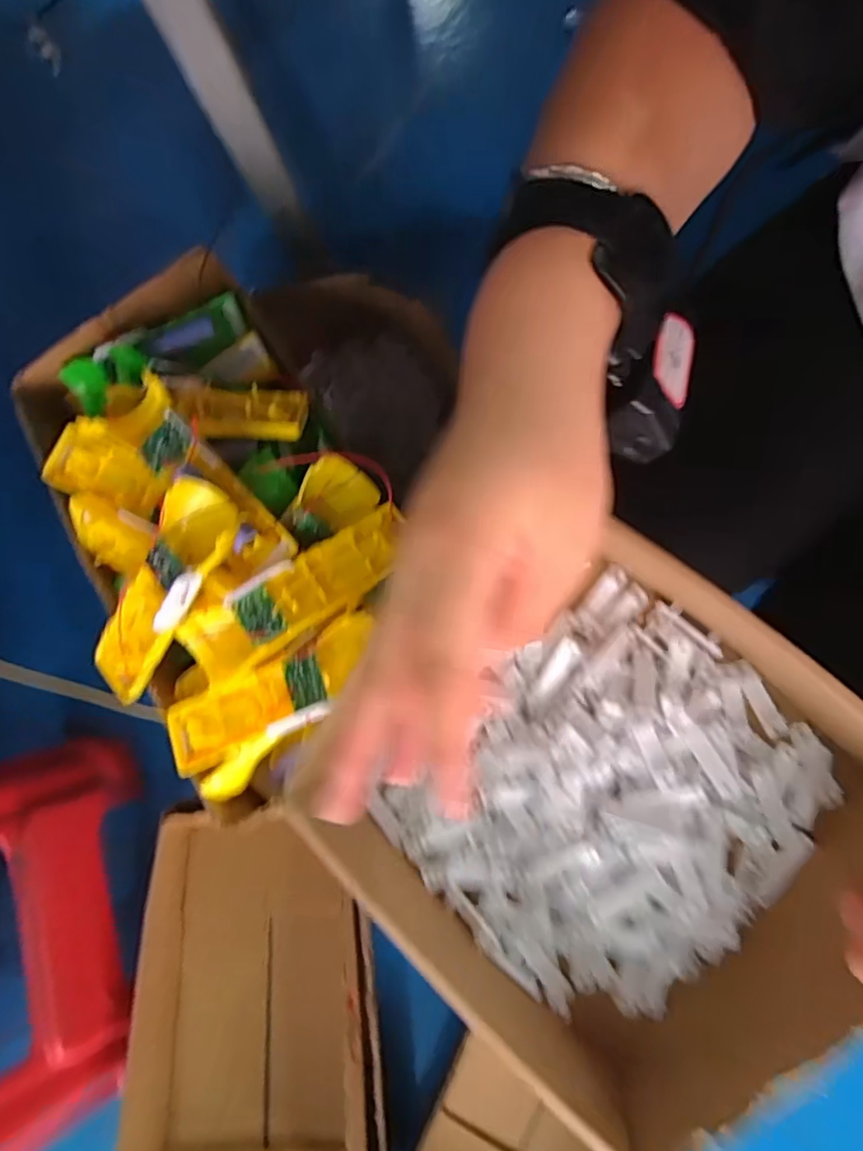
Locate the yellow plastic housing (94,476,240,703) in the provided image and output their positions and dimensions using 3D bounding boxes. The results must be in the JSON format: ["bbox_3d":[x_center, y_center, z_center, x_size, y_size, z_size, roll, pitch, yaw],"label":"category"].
[{"bbox_3d":[-0.174,0.014,0.381,0.051,0.024,0.161,42,112,12],"label":"yellow plastic housing"}]

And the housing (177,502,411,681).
[{"bbox_3d":[-0.086,0.012,0.388,0.158,0.023,0.047,-31,76,-5],"label":"housing"}]

